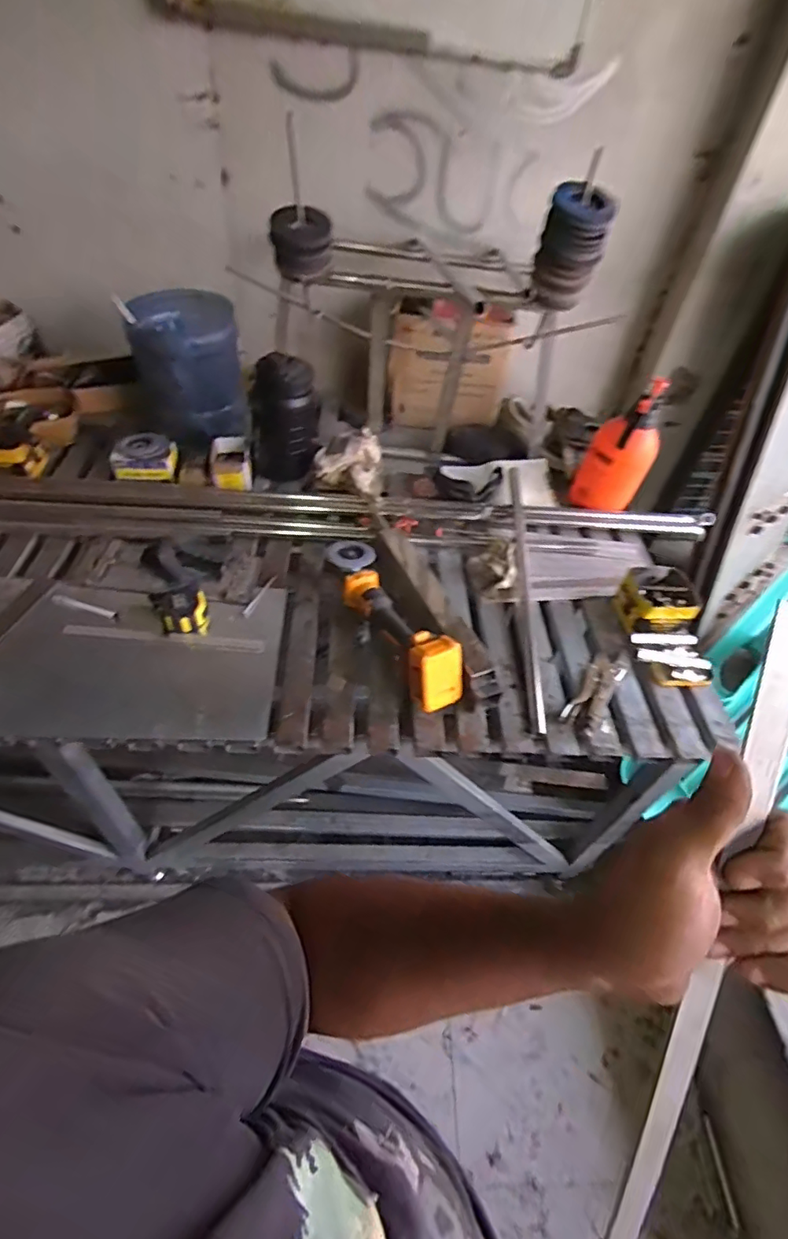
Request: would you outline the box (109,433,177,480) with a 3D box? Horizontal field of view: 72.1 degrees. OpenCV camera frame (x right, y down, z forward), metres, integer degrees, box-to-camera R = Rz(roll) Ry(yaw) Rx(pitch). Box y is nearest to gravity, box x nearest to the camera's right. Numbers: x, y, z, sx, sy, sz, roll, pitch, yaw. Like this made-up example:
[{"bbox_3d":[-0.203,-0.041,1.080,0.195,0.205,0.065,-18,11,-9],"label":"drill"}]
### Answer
[{"bbox_3d":[-0.579,-0.377,1.272,0.129,0.079,0.107,4,47,-3],"label":"box"}]

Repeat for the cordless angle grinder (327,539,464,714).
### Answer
[{"bbox_3d":[-0.009,-0.005,1.015,0.090,0.116,0.400,-21,53,-24],"label":"cordless angle grinder"}]

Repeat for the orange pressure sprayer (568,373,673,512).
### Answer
[{"bbox_3d":[0.538,-0.403,1.285,0.123,0.298,0.126,-7,49,-13],"label":"orange pressure sprayer"}]

